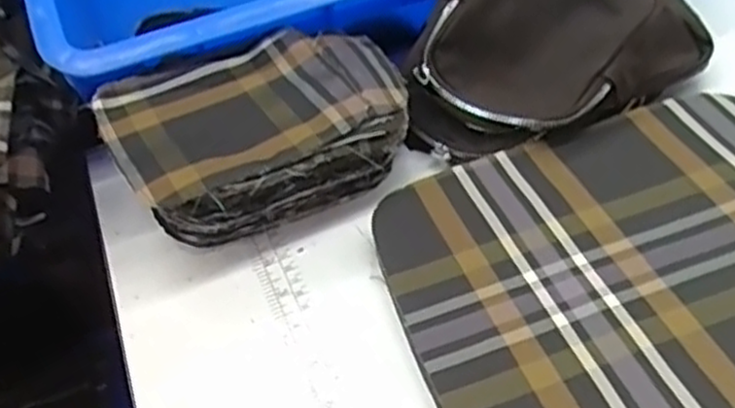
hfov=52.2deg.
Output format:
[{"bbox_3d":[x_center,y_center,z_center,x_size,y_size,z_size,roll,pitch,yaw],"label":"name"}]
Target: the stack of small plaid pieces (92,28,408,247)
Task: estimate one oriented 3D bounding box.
[{"bbox_3d":[-0.064,-0.043,0.467,0.174,0.062,0.119,-24,46,-14],"label":"stack of small plaid pieces"}]

